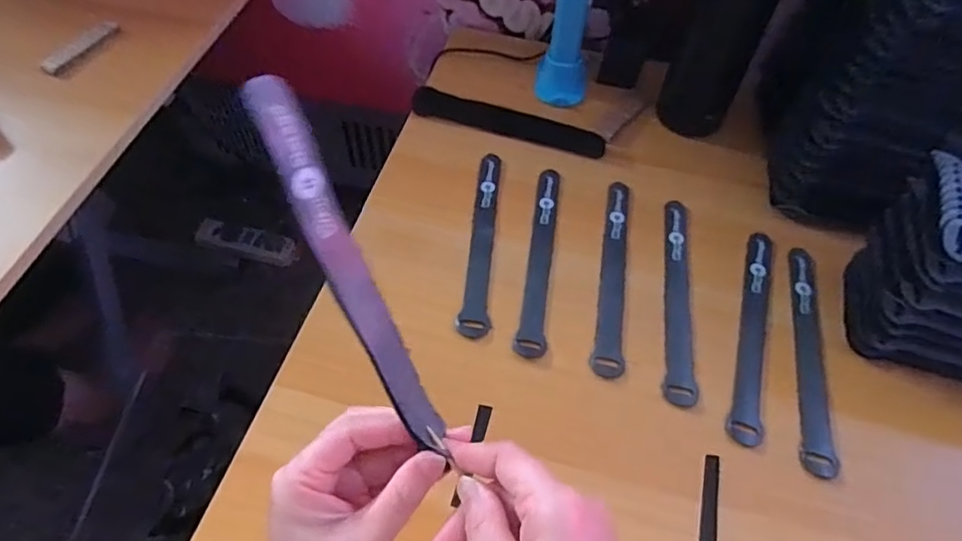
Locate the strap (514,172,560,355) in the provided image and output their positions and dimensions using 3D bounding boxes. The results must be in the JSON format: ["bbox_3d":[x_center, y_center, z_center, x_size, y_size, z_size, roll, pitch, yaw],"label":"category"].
[{"bbox_3d":[0.052,-0.015,0.494,0.022,0.004,0.199,10,53,3],"label":"strap"}]

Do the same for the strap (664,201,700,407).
[{"bbox_3d":[0.164,0.017,0.477,0.022,0.004,0.199,11,53,4],"label":"strap"}]

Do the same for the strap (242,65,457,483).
[{"bbox_3d":[-0.056,0.005,0.259,0.021,0.182,0.011,-31,23,-25],"label":"strap"}]

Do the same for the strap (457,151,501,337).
[{"bbox_3d":[0.003,-0.030,0.504,0.024,0.004,0.200,7,53,1],"label":"strap"}]

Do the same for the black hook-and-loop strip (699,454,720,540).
[{"bbox_3d":[0.151,0.155,0.377,0.011,0.004,0.068,14,54,6],"label":"black hook-and-loop strip"}]

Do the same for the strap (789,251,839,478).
[{"bbox_3d":[0.258,0.061,0.451,0.023,0.005,0.200,15,54,6],"label":"strap"}]

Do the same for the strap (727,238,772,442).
[{"bbox_3d":[0.218,0.045,0.458,0.021,0.004,0.198,18,54,9],"label":"strap"}]

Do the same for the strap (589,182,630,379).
[{"bbox_3d":[0.114,-0.002,0.488,0.024,0.004,0.201,12,53,4],"label":"strap"}]

